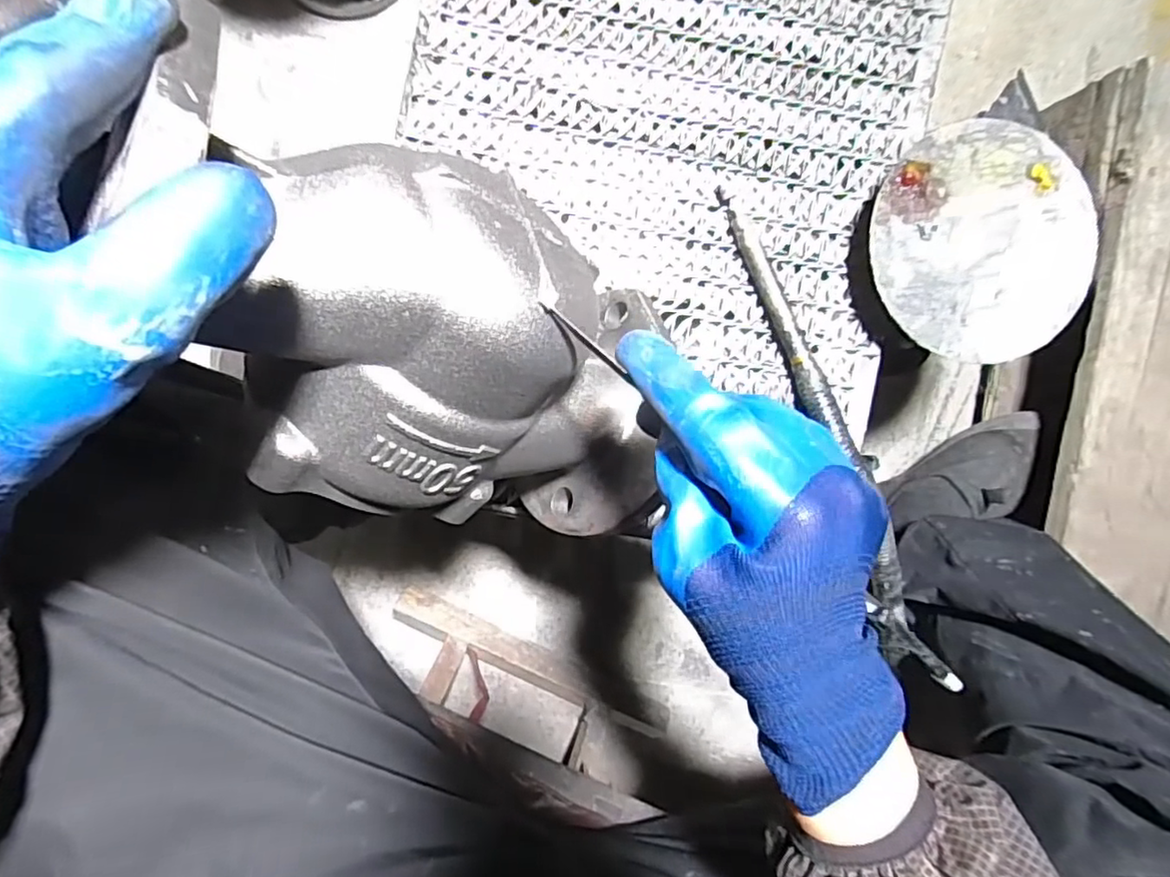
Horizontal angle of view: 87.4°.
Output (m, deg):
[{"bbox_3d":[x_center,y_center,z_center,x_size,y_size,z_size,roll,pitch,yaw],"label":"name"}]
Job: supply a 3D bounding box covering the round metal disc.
[{"bbox_3d":[0.284,-0.141,0.439,0.157,0.016,0.165,0,93,-4],"label":"round metal disc"}]

